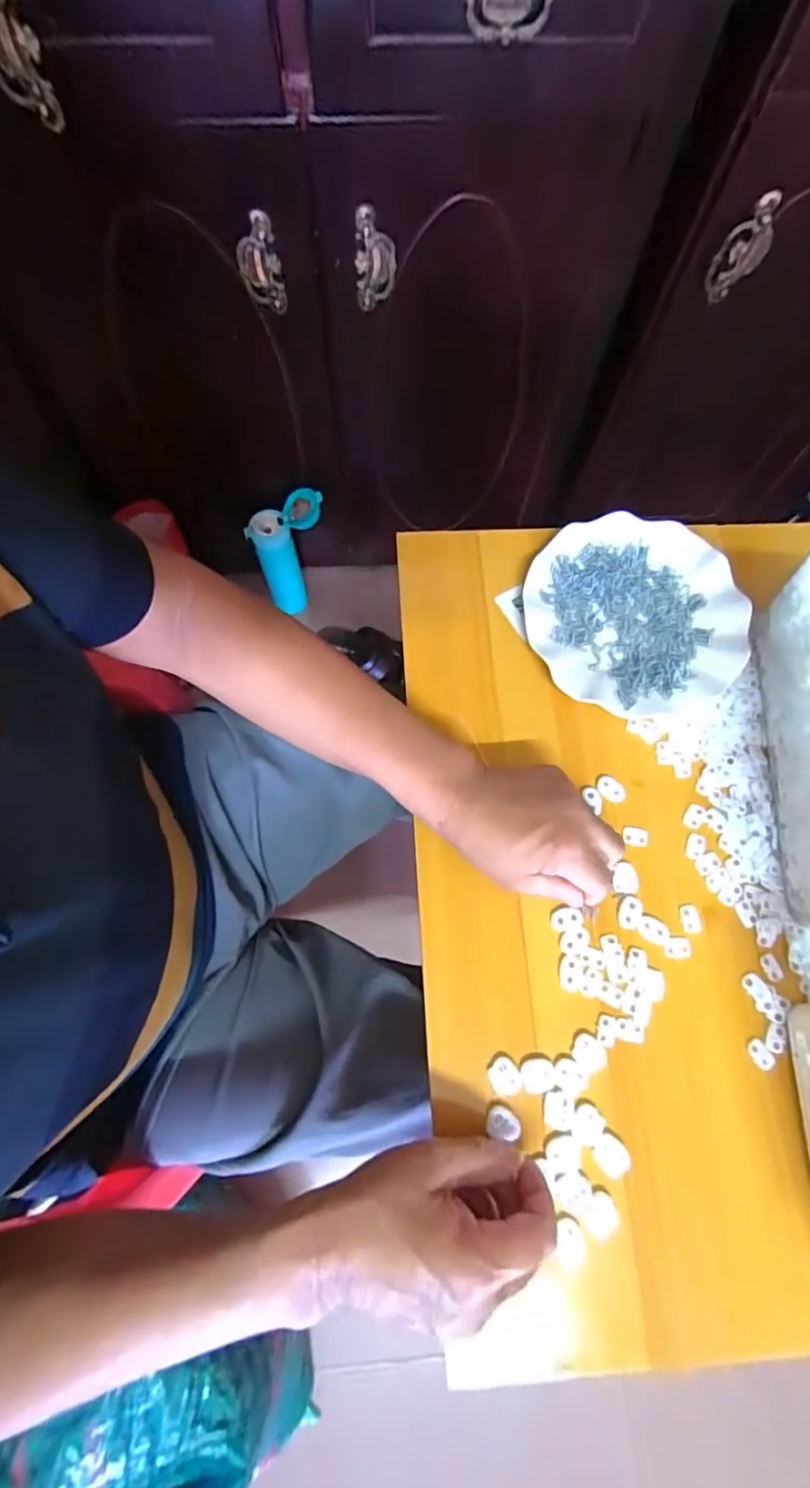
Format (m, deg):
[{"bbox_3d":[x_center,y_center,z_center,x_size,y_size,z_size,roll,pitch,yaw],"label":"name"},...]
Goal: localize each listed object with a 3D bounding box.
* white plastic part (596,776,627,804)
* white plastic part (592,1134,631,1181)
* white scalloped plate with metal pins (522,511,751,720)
[{"bbox_3d":[0.161,0.036,0.432,0.023,0.004,0.016,28,74,6],"label":"white plastic part"},{"bbox_3d":[0.136,0.270,0.362,0.021,0.006,0.021,1,73,-2],"label":"white plastic part"},{"bbox_3d":[0.192,-0.109,0.468,0.179,0.018,0.176,1,73,-2],"label":"white scalloped plate with metal pins"}]

